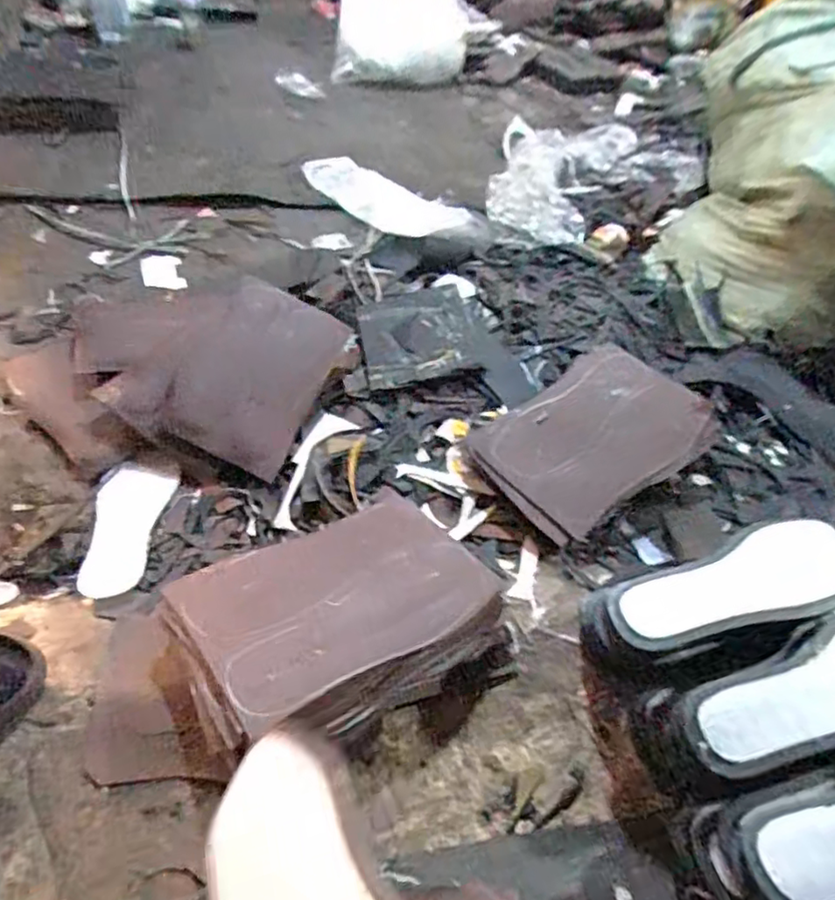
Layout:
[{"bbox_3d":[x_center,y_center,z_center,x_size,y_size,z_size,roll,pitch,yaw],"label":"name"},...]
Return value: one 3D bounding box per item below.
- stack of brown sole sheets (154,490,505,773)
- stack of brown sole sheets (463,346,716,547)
[{"bbox_3d":[-0.072,0.145,0.575,0.280,0.071,0.202,-21,55,-22],"label":"stack of brown sole sheets"},{"bbox_3d":[0.212,-0.018,0.774,0.260,0.049,0.199,-36,65,-6],"label":"stack of brown sole sheets"}]

